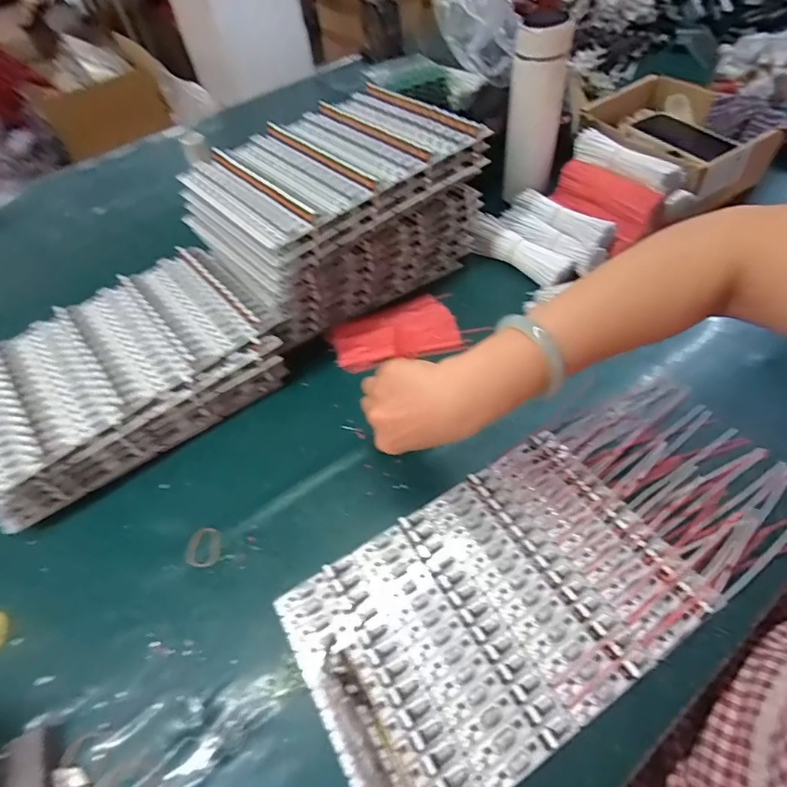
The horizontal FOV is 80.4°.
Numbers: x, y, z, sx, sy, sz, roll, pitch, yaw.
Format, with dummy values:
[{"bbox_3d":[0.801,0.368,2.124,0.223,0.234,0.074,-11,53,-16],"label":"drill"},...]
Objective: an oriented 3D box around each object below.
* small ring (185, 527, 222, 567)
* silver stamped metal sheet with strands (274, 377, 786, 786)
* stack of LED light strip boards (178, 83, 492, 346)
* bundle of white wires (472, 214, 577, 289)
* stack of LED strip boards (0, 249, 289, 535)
[{"bbox_3d":[-0.170,0.137,0.418,0.030,0.005,0.034,3,53,6],"label":"small ring"},{"bbox_3d":[0.136,0.133,0.384,0.428,0.022,0.189,-26,55,-15],"label":"silver stamped metal sheet with strands"},{"bbox_3d":[-0.064,-0.212,0.568,0.294,0.167,0.196,-36,58,-22],"label":"stack of LED light strip boards"},{"bbox_3d":[0.161,-0.183,0.601,0.043,0.031,0.141,-33,57,-19],"label":"bundle of white wires"},{"bbox_3d":[-0.294,-0.027,0.508,0.289,0.081,0.200,-32,57,-19],"label":"stack of LED strip boards"}]

